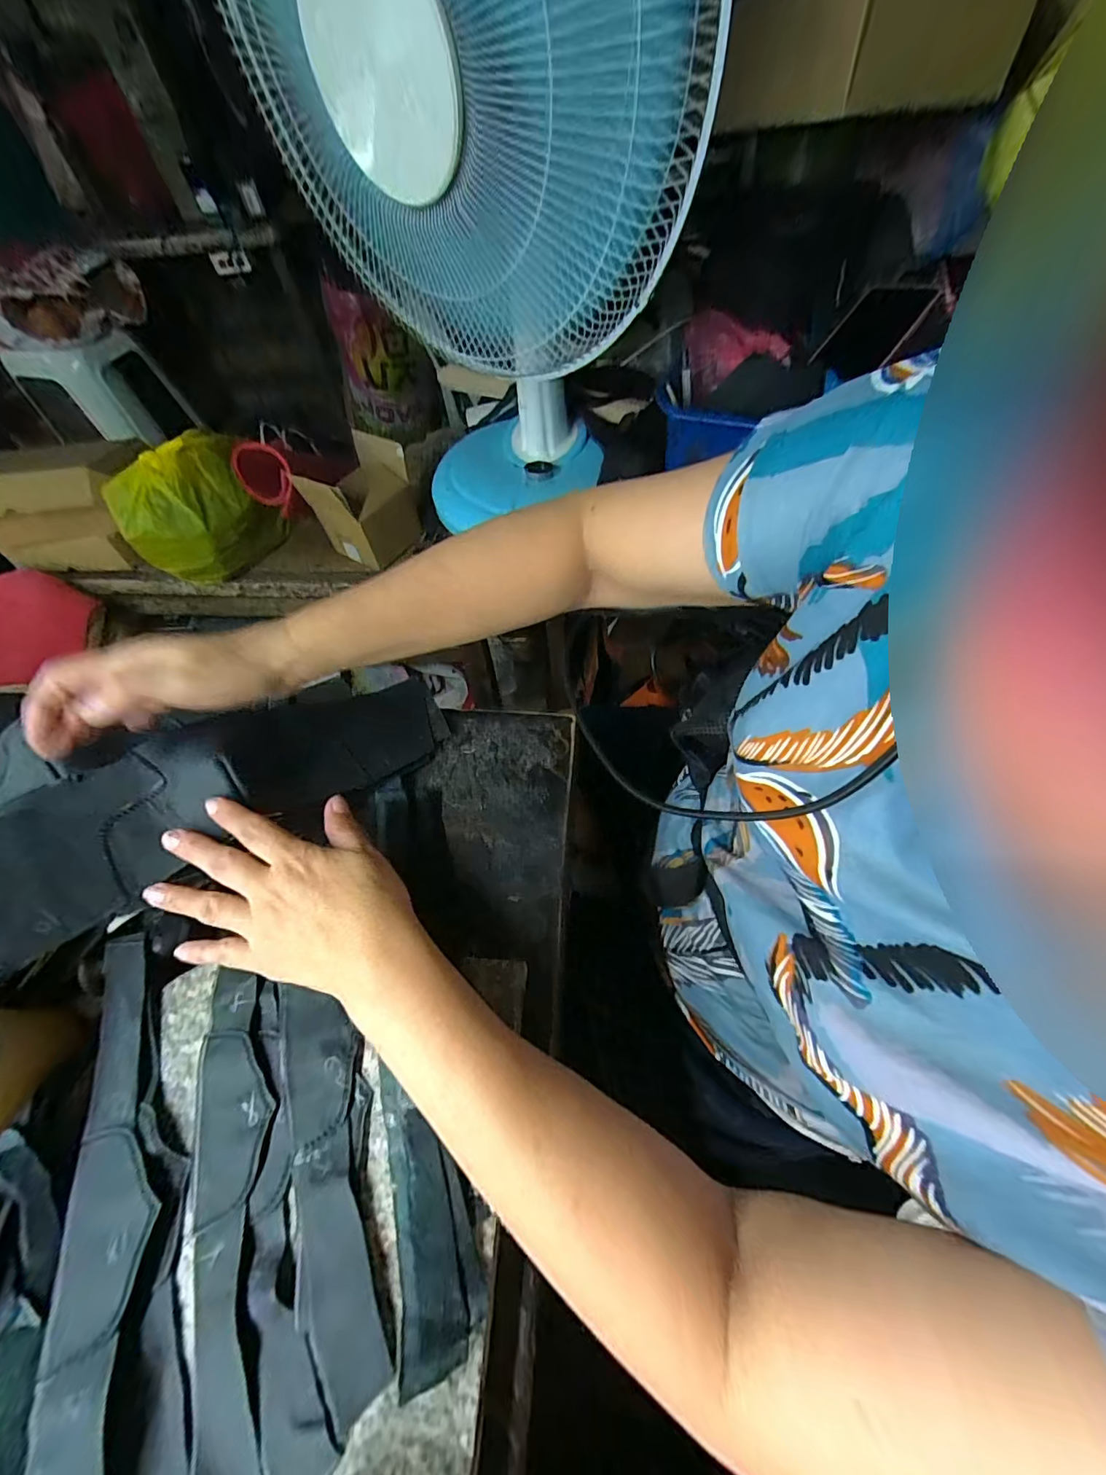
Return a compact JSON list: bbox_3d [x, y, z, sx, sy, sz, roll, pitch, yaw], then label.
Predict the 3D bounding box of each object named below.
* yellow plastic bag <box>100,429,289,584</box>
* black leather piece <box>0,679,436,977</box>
[{"bbox_3d":[-0.629,-0.398,0.885,0.243,0.199,0.149,-39,63,-18],"label":"yellow plastic bag"},{"bbox_3d":[-0.228,0.029,0.338,0.094,0.051,0.308,40,47,25],"label":"black leather piece"}]

